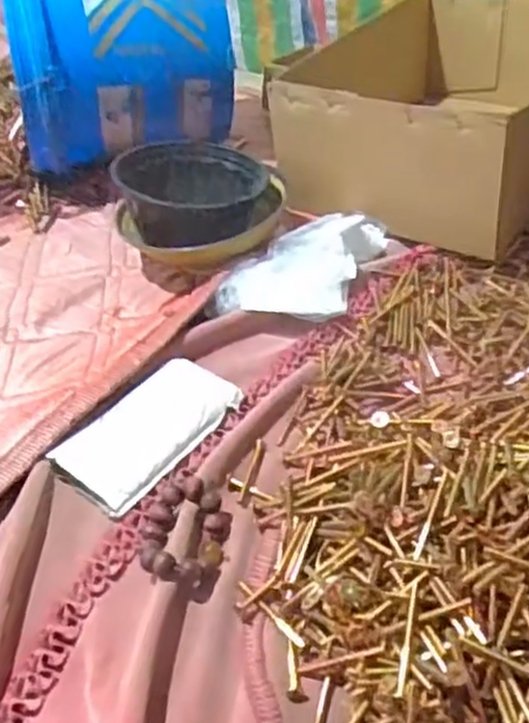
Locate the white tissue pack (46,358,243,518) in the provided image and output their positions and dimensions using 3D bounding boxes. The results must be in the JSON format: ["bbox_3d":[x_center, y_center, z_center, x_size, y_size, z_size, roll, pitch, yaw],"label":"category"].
[{"bbox_3d":[-0.100,0.057,0.638,0.085,0.011,0.163,26,51,31],"label":"white tissue pack"}]

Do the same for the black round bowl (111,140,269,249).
[{"bbox_3d":[-0.086,-0.197,0.830,0.150,0.067,0.140,-4,42,3],"label":"black round bowl"}]

